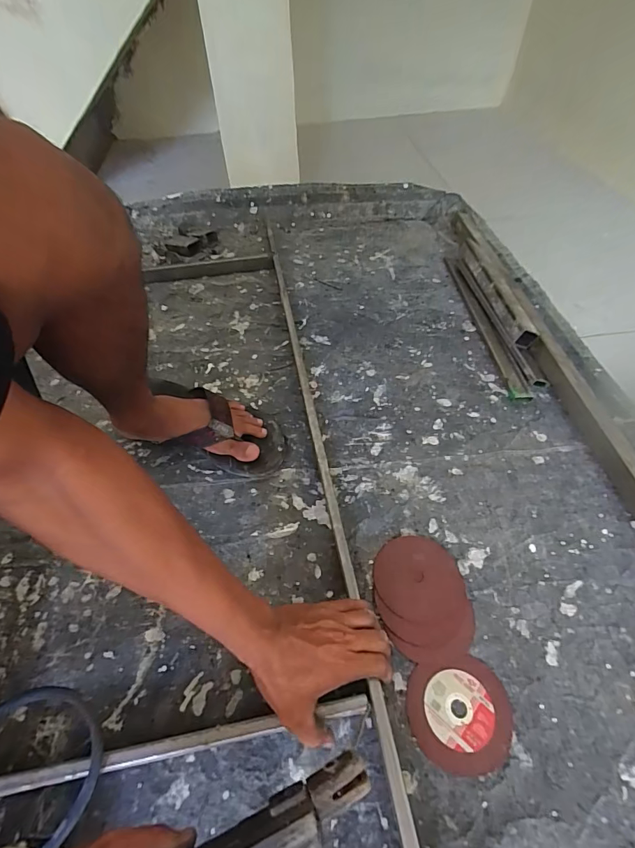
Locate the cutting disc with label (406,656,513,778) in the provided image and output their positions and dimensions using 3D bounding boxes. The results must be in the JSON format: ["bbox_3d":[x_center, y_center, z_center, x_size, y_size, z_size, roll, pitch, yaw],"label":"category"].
[{"bbox_3d":[0.146,0.297,0.417,0.102,0.004,0.093,-1,51,1],"label":"cutting disc with label"}]

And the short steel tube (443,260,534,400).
[{"bbox_3d":[0.331,-0.214,0.821,0.031,0.017,0.451,-3,51,-1],"label":"short steel tube"}]

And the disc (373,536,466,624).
[{"bbox_3d":[0.125,0.189,0.503,0.106,0.004,0.101,1,50,-1],"label":"disc"}]

